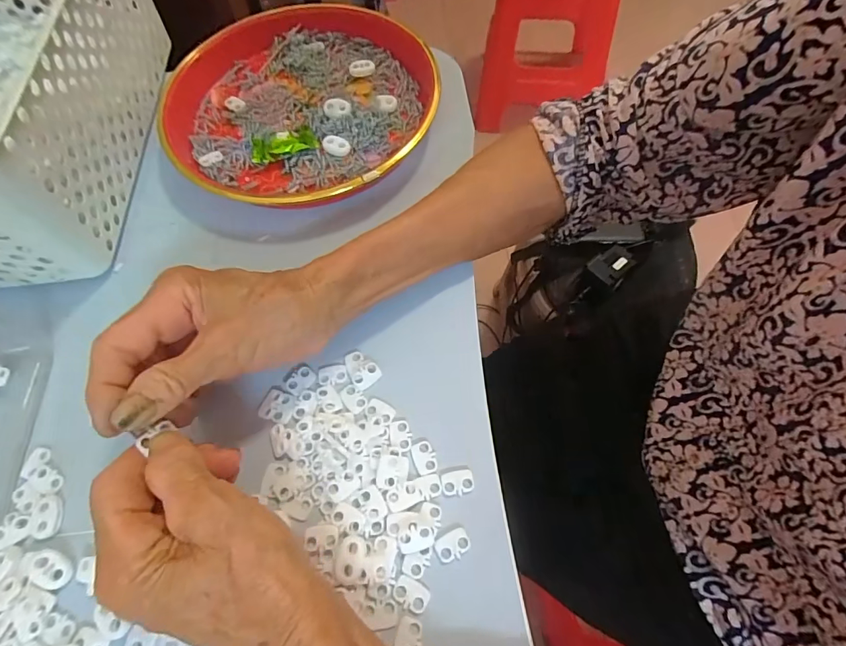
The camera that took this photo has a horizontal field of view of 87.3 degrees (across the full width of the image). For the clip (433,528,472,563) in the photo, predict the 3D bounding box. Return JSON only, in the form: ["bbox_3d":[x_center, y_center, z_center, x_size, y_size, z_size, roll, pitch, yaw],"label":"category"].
[{"bbox_3d":[0.016,0.116,0.231,0.018,0.004,0.013,-22,65,-7],"label":"clip"}]

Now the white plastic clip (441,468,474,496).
[{"bbox_3d":[0.019,0.088,0.246,0.018,0.004,0.013,-8,64,-1],"label":"white plastic clip"}]

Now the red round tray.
[{"bbox_3d":[-0.100,-0.182,0.363,0.210,0.042,0.221,-1,64,2],"label":"red round tray"}]

